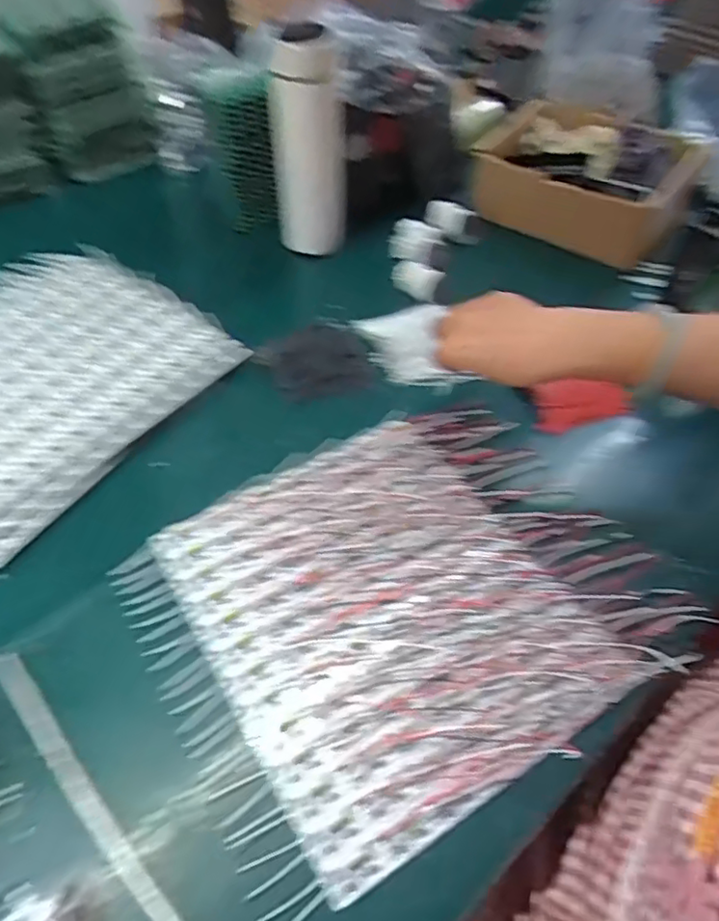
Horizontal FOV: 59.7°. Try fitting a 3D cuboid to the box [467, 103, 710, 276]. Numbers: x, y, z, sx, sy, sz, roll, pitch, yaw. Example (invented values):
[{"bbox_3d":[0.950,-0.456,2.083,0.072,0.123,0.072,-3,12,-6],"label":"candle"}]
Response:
[{"bbox_3d":[0.267,-0.346,0.750,0.235,0.084,0.179,23,56,16],"label":"box"}]

